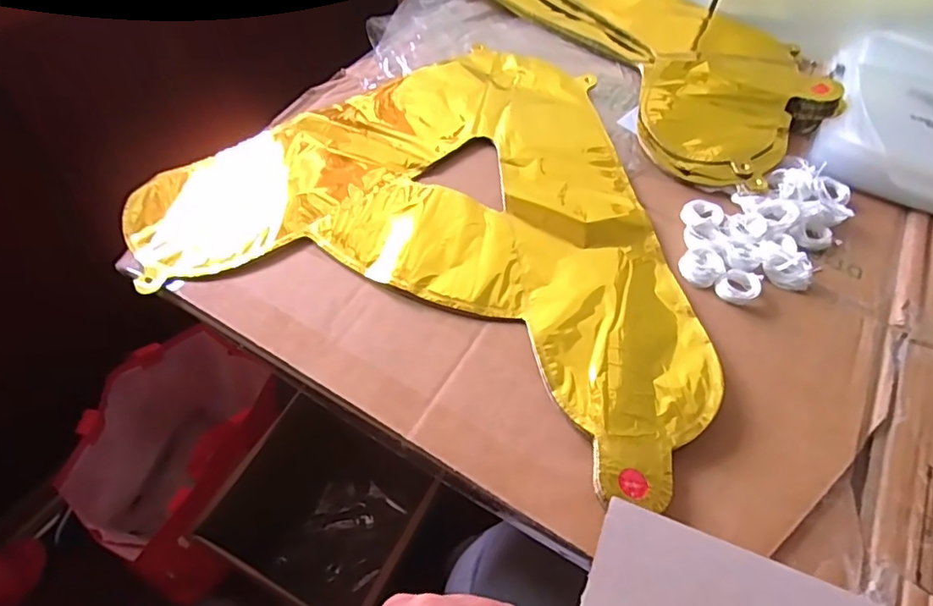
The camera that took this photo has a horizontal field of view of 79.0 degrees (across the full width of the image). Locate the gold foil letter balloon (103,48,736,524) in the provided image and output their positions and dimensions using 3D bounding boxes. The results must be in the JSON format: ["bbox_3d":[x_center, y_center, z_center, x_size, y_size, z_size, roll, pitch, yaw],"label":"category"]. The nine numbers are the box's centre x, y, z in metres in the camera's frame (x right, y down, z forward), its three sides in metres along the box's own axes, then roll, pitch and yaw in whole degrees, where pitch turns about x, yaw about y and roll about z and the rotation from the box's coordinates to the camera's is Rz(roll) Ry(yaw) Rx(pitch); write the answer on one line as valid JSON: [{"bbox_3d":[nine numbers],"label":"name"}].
[{"bbox_3d":[0.004,-0.089,0.418,0.383,0.016,0.331,24,58,10],"label":"gold foil letter balloon"}]

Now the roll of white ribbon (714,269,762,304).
[{"bbox_3d":[0.185,-0.011,0.385,0.025,0.011,0.025,2,57,-4],"label":"roll of white ribbon"}]

